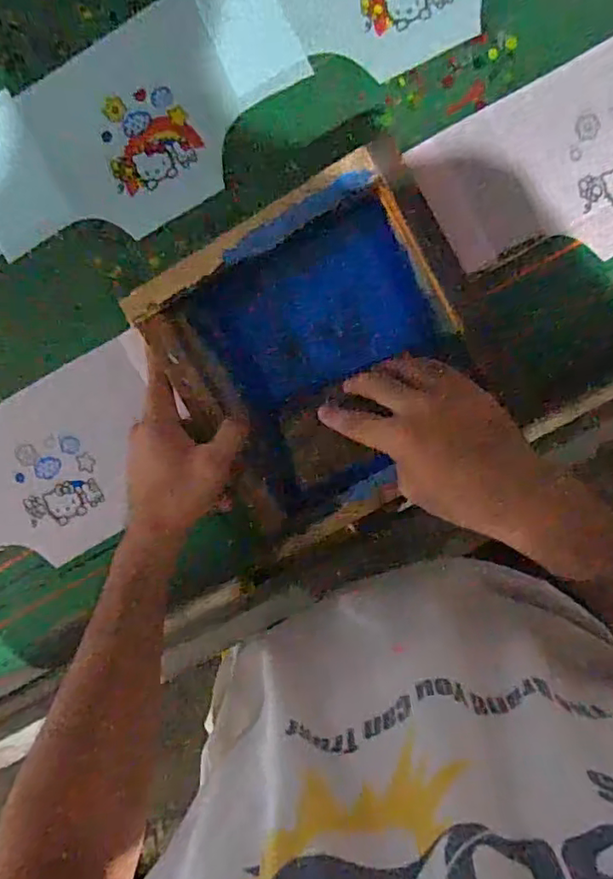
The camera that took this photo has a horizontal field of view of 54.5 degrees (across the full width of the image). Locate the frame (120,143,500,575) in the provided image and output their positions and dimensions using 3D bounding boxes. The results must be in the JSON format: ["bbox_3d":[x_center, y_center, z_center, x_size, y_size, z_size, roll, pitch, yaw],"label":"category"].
[{"bbox_3d":[0.013,-0.062,0.480,0.256,0.026,0.247,-29,94,6],"label":"frame"}]

